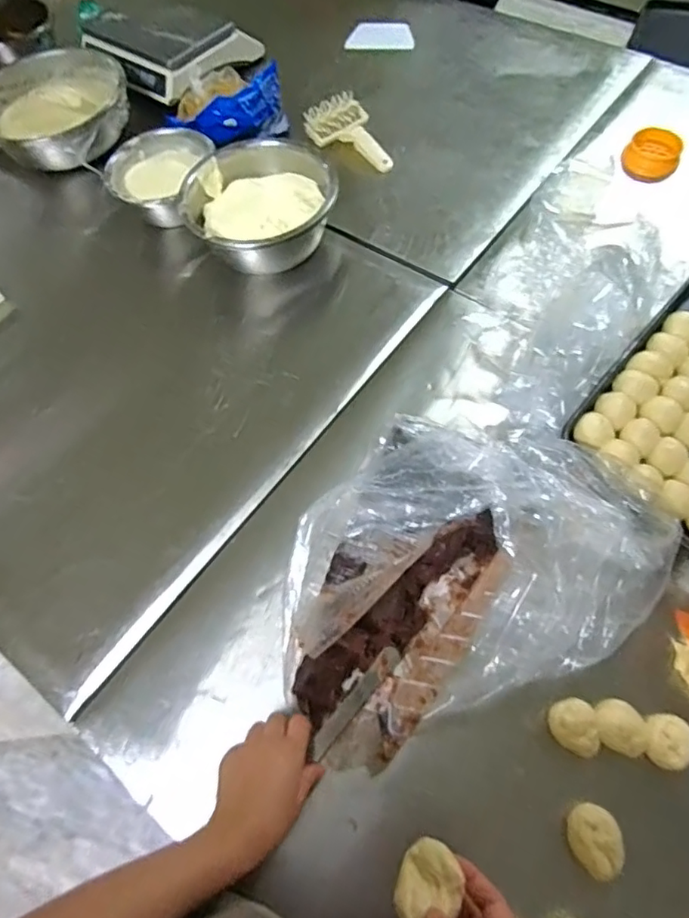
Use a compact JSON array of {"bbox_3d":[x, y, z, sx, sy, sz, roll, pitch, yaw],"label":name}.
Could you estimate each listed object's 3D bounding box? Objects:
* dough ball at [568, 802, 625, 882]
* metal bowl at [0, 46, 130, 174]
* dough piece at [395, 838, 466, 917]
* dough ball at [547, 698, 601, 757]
[{"bbox_3d":[0.249,0.383,0.556,0.046,0.045,0.062,-1,63,2],"label":"dough ball"},{"bbox_3d":[-0.572,-0.708,1.113,0.285,0.088,0.285,-1,63,2],"label":"metal bowl"},{"bbox_3d":[0.064,0.329,0.424,0.043,0.022,0.058,6,46,36],"label":"dough piece"},{"bbox_3d":[0.246,0.288,0.588,0.046,0.034,0.057,-24,64,-9],"label":"dough ball"}]

